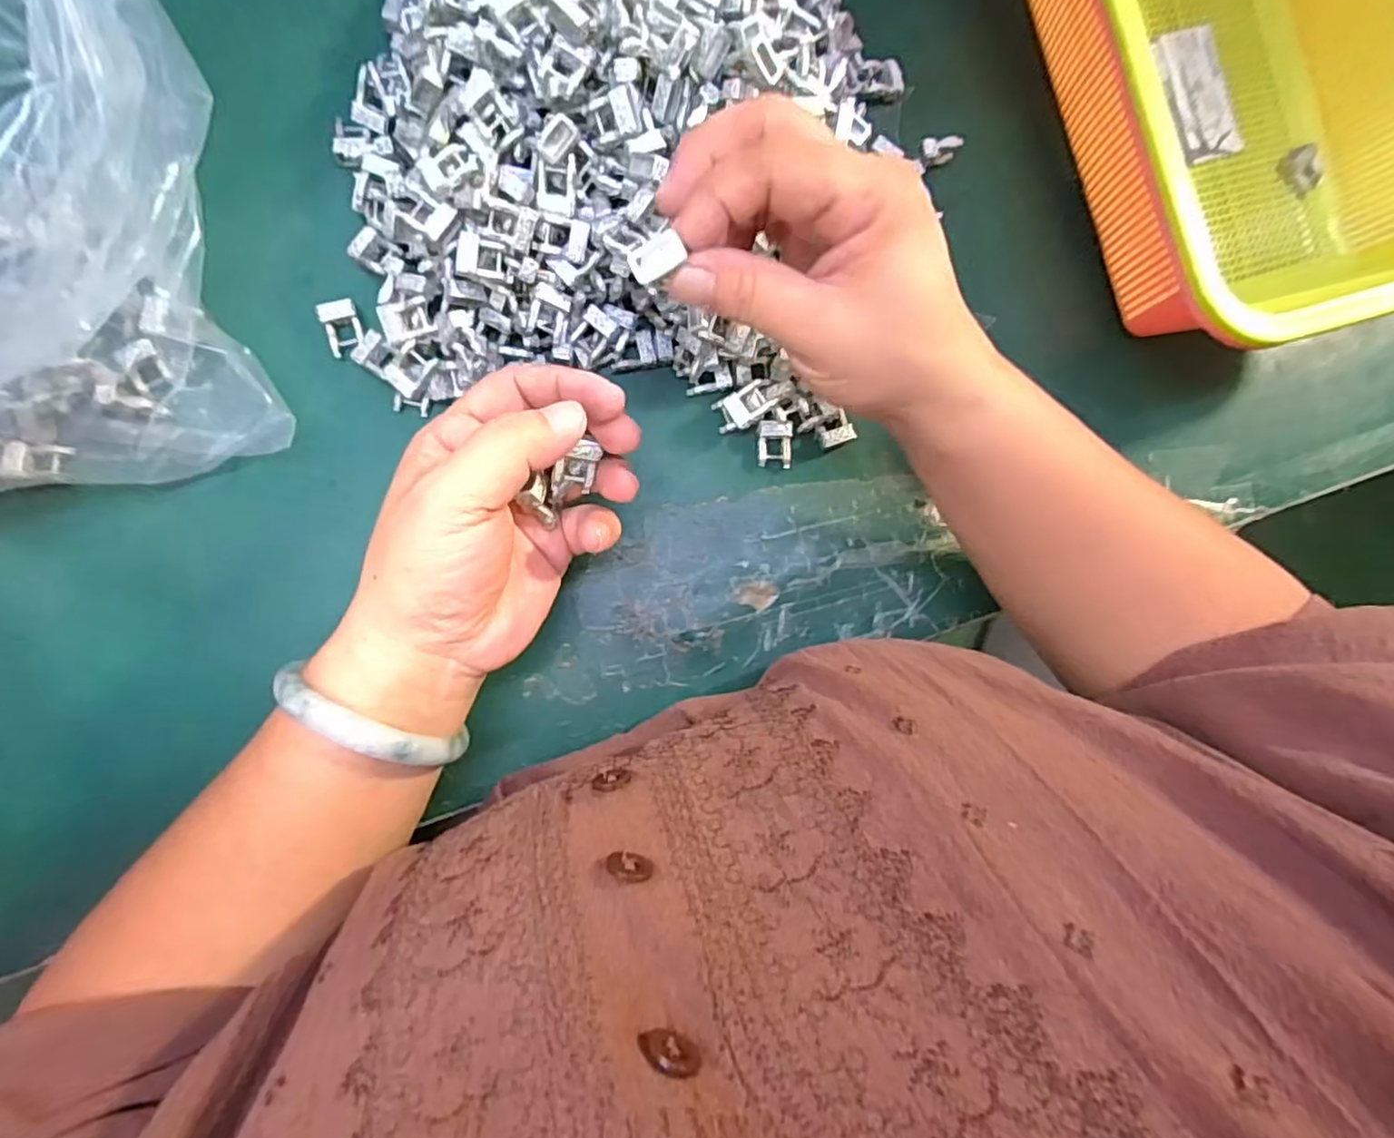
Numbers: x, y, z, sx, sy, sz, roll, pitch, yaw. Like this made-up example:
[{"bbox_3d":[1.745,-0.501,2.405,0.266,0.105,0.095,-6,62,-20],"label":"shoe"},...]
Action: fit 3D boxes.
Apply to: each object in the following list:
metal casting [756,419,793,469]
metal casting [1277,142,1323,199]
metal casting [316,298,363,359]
[{"bbox_3d":[0.038,-0.060,0.325,0.016,0.010,0.022,-4,87,-7],"label":"metal casting"},{"bbox_3d":[0.326,-0.214,0.358,0.017,0.013,0.024,-32,91,-8],"label":"metal casting"},{"bbox_3d":[-0.161,-0.110,0.304,0.016,0.006,0.023,-17,88,-8],"label":"metal casting"}]

